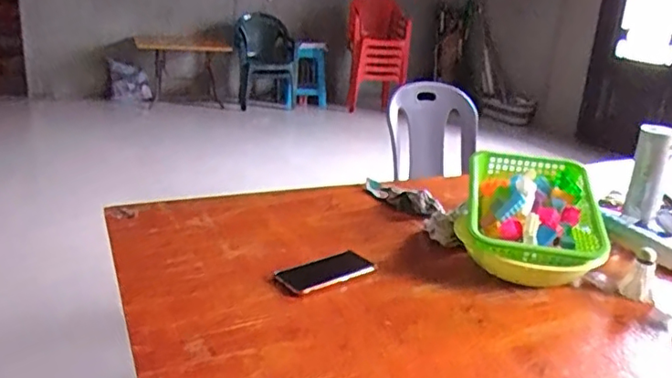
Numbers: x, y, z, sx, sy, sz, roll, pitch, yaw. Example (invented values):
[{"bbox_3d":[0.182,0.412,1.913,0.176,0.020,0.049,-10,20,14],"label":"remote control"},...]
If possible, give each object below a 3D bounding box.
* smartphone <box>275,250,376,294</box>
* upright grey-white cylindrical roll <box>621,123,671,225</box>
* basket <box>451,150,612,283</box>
[{"bbox_3d":[-0.015,0.138,0.987,0.163,0.009,0.084,-10,23,-37],"label":"smartphone"},{"bbox_3d":[0.621,-0.028,1.160,0.066,0.185,0.058,10,20,20],"label":"upright grey-white cylindrical roll"},{"bbox_3d":[0.351,0.052,1.083,0.239,0.120,0.319,8,34,9],"label":"basket"}]

